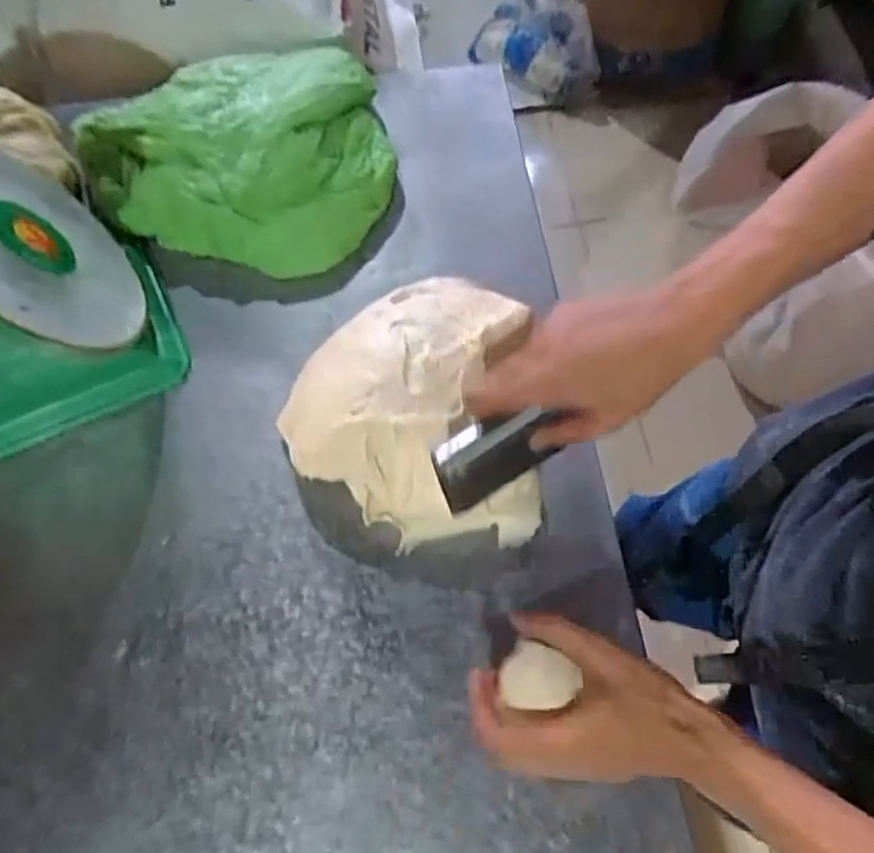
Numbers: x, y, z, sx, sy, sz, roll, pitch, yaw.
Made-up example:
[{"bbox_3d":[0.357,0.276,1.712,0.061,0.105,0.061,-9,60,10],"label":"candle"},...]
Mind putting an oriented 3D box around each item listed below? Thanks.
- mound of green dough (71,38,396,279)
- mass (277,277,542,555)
[{"bbox_3d":[-0.188,-0.254,0.646,0.285,0.077,0.225,-14,65,-6],"label":"mound of green dough"},{"bbox_3d":[-0.023,-0.018,0.548,0.190,0.094,0.208,-4,64,-1],"label":"mass"}]

